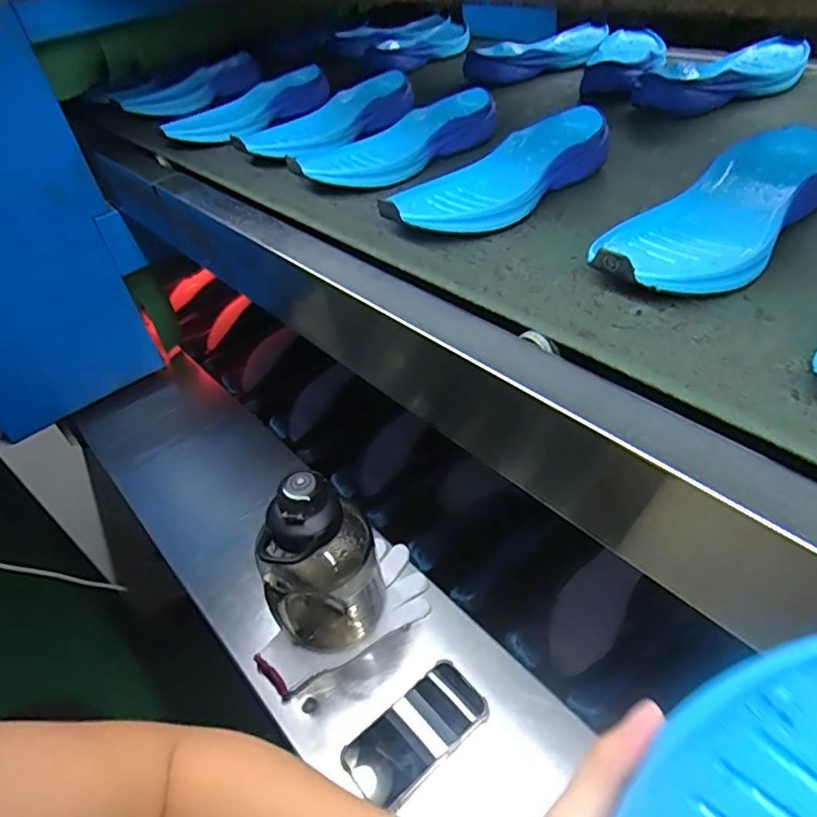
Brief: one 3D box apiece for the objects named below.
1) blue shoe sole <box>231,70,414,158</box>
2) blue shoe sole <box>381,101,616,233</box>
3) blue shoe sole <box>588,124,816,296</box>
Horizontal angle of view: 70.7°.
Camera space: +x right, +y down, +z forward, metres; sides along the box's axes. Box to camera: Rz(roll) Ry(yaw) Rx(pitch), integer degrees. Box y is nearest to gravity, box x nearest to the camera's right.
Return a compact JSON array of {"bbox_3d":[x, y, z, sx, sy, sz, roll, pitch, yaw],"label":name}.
[{"bbox_3d":[-0.098,-0.360,0.717,0.249,0.043,0.104,-36,49,-27],"label":"blue shoe sole"},{"bbox_3d":[0.094,-0.227,0.563,0.268,0.044,0.101,-36,49,-27],"label":"blue shoe sole"},{"bbox_3d":[0.251,-0.153,0.457,0.265,0.051,0.095,-34,49,-27],"label":"blue shoe sole"}]

